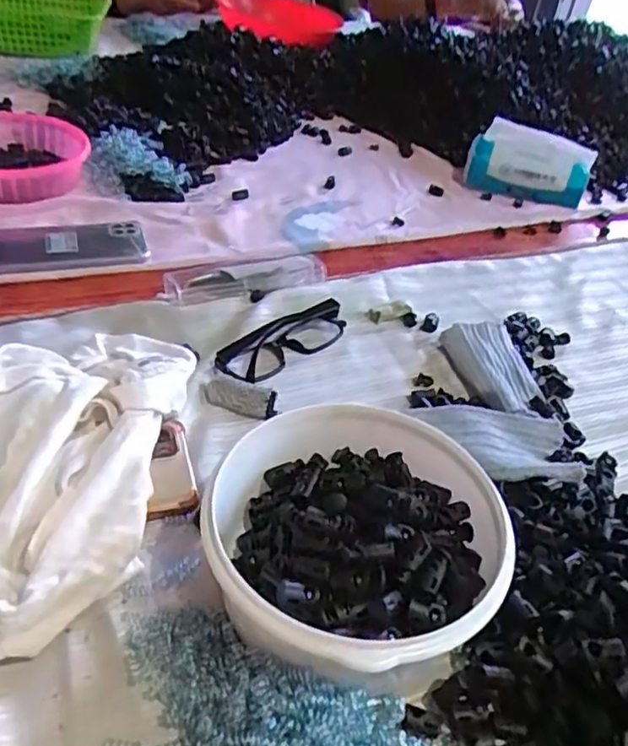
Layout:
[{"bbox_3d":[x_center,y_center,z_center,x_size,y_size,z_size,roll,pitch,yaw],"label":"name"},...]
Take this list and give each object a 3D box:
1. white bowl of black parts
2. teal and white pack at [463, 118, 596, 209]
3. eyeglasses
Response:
[{"bbox_3d":[0.020,0.099,0.366,0.160,0.086,0.158,4,38,-3],"label":"white bowl of black parts"},{"bbox_3d":[0.291,-0.293,0.895,0.174,0.095,0.048,30,44,27],"label":"teal and white pack"},{"bbox_3d":[-0.025,-0.030,0.573,0.035,0.029,0.137,34,46,30],"label":"eyeglasses"}]

